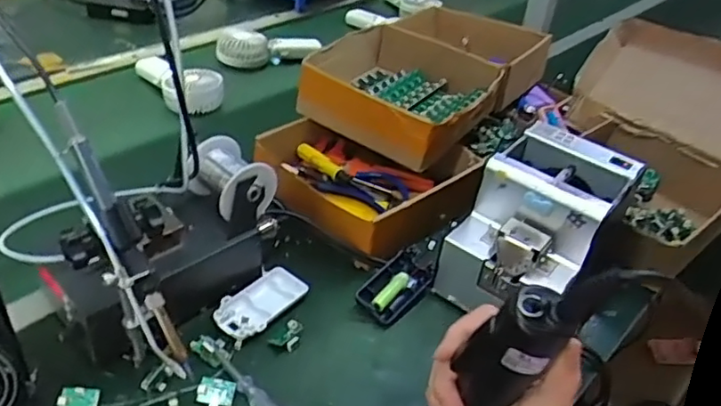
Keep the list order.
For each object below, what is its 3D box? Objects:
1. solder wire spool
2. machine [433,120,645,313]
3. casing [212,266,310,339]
[{"bbox_3d":[-0.125,-0.025,0.589,0.063,0.050,0.076,-23,46,-35],"label":"solder wire spool"},{"bbox_3d":[0.178,0.032,0.632,0.120,0.156,0.175,29,41,27],"label":"machine"},{"bbox_3d":[-0.098,0.100,0.605,0.052,0.015,0.094,26,40,24],"label":"casing"}]

